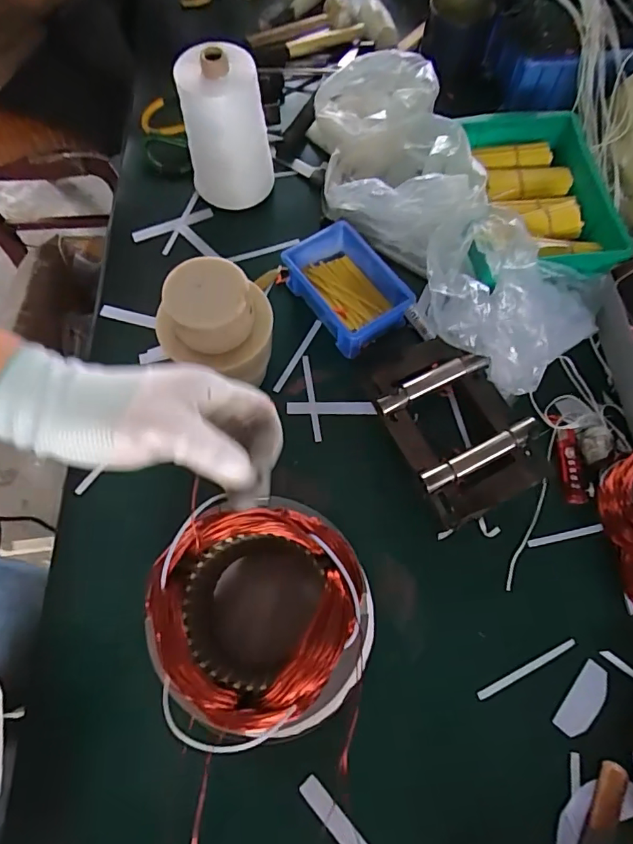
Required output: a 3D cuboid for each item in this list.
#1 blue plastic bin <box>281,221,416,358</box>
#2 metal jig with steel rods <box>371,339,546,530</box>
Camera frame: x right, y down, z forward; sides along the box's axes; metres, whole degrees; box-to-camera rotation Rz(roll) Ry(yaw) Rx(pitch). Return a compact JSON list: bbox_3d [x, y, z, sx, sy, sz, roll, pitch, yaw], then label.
[{"bbox_3d":[0.038,-0.164,0.607,0.102,0.051,0.147,-33,72,-12],"label":"blue plastic bin"},{"bbox_3d":[0.151,0.001,0.546,0.137,0.052,0.197,-25,70,-9],"label":"metal jig with steel rods"}]

